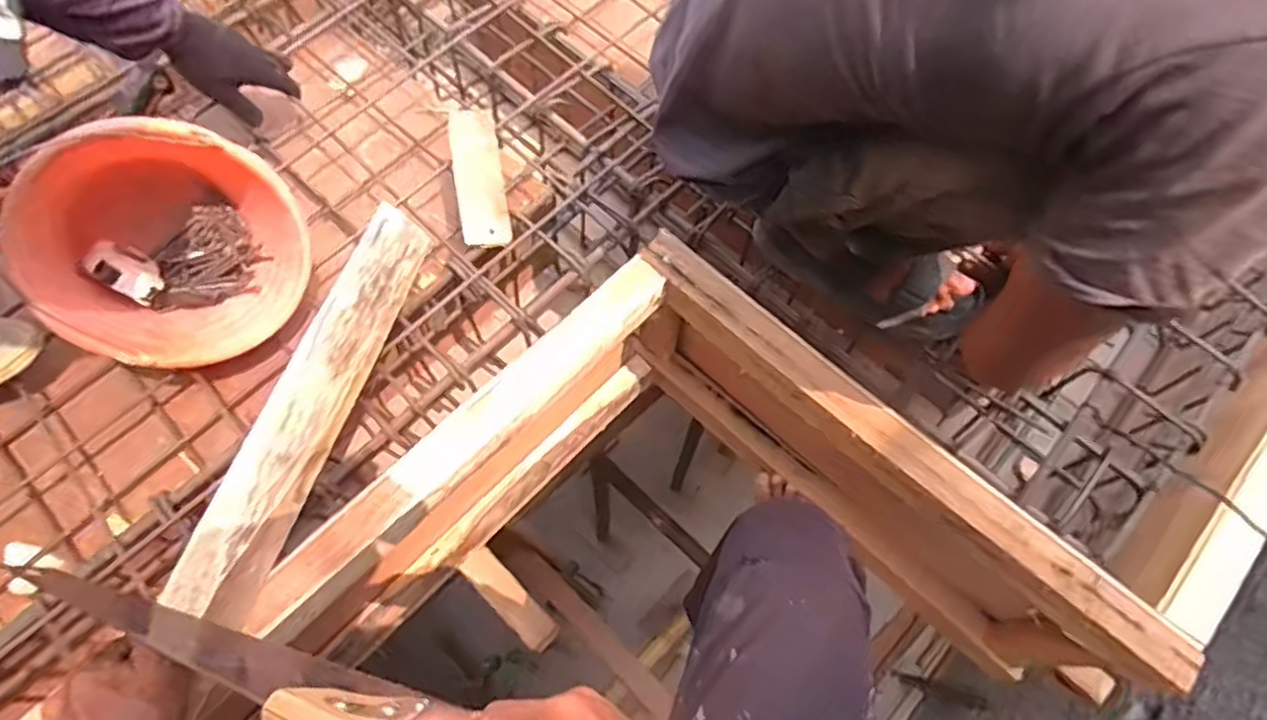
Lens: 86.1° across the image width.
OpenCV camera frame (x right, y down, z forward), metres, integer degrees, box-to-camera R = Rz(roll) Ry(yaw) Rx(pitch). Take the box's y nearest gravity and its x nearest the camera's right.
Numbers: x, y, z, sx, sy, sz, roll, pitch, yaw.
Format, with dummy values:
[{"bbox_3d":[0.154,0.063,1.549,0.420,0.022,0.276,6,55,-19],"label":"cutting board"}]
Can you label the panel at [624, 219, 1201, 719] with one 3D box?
[{"bbox_3d":[0.245,0.129,0.801,0.636,0.283,0.091,42,72,16],"label":"panel"}]

